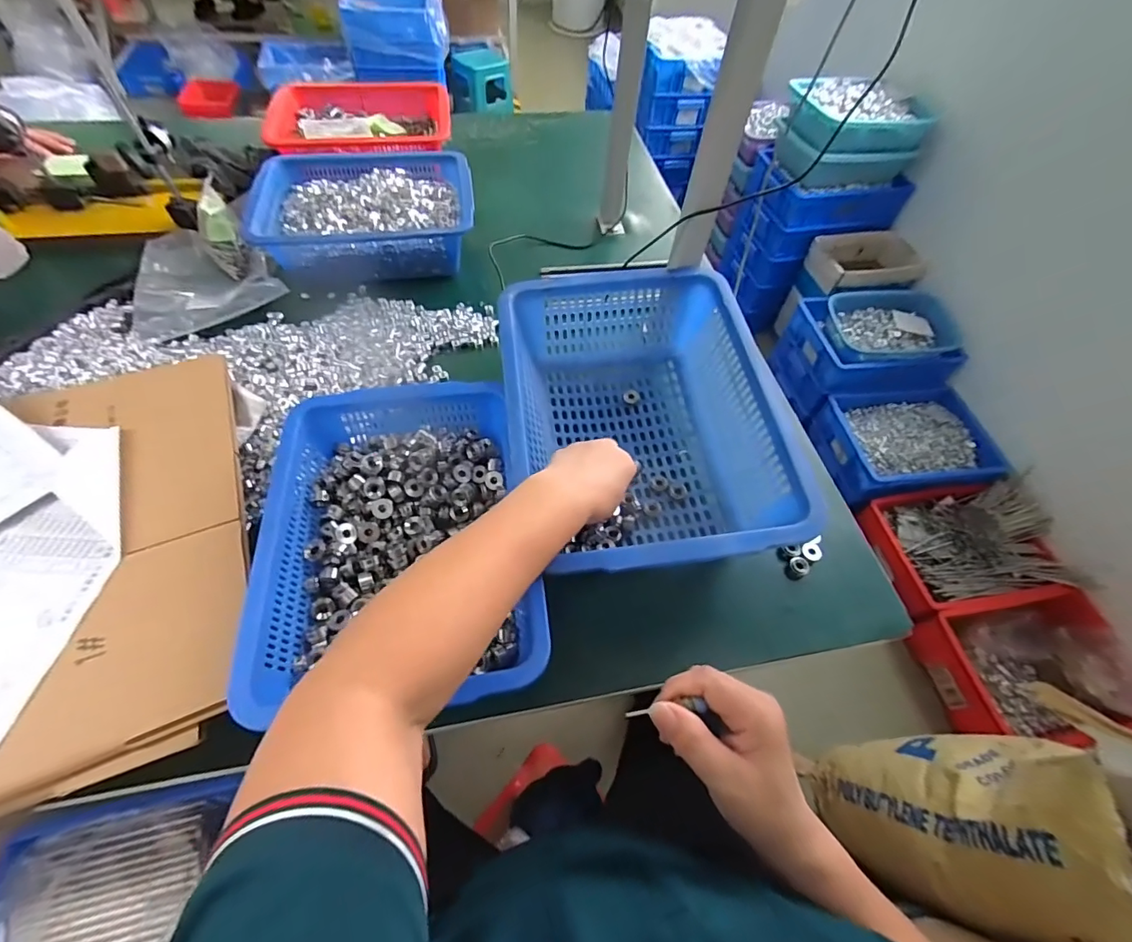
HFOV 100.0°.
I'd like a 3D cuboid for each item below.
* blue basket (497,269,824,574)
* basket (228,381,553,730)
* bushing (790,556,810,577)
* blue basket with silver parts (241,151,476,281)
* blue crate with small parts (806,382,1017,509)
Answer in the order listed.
[{"bbox_3d":[0.070,-0.053,0.525,0.259,0.130,0.353,-5,58,-7],"label":"blue basket"},{"bbox_3d":[-0.157,0.056,0.459,0.219,0.080,0.318,-5,58,-8],"label":"basket"},{"bbox_3d":[0.252,0.103,0.513,0.016,0.009,0.019,10,57,2],"label":"bushing"},{"bbox_3d":[-0.306,-0.412,0.758,0.303,0.090,0.248,-6,58,-8],"label":"blue basket with silver parts"},{"bbox_3d":[1.002,-0.085,1.441,0.456,0.160,0.353,-7,58,-9],"label":"blue crate with small parts"}]

